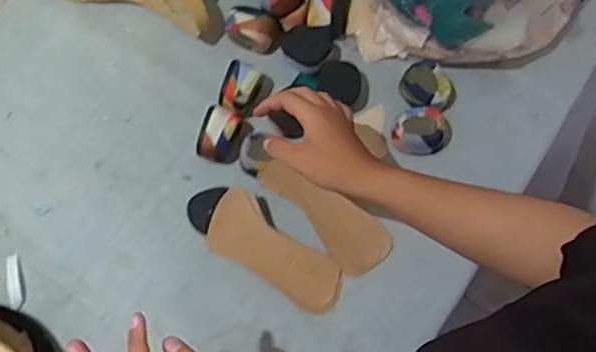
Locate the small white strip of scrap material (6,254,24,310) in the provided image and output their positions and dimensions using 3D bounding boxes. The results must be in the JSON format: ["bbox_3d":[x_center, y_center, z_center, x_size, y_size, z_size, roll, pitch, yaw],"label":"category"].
[{"bbox_3d":[-0.320,0.119,0.662,0.015,0.008,0.063,-18,72,-5],"label":"small white strip of scrap material"}]

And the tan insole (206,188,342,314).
[{"bbox_3d":[-0.025,0.086,0.647,0.162,0.010,0.066,37,75,-2],"label":"tan insole"}]

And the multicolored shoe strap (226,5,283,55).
[{"bbox_3d":[-0.055,-0.183,0.731,0.068,0.045,0.041,17,72,7],"label":"multicolored shoe strap"}]

